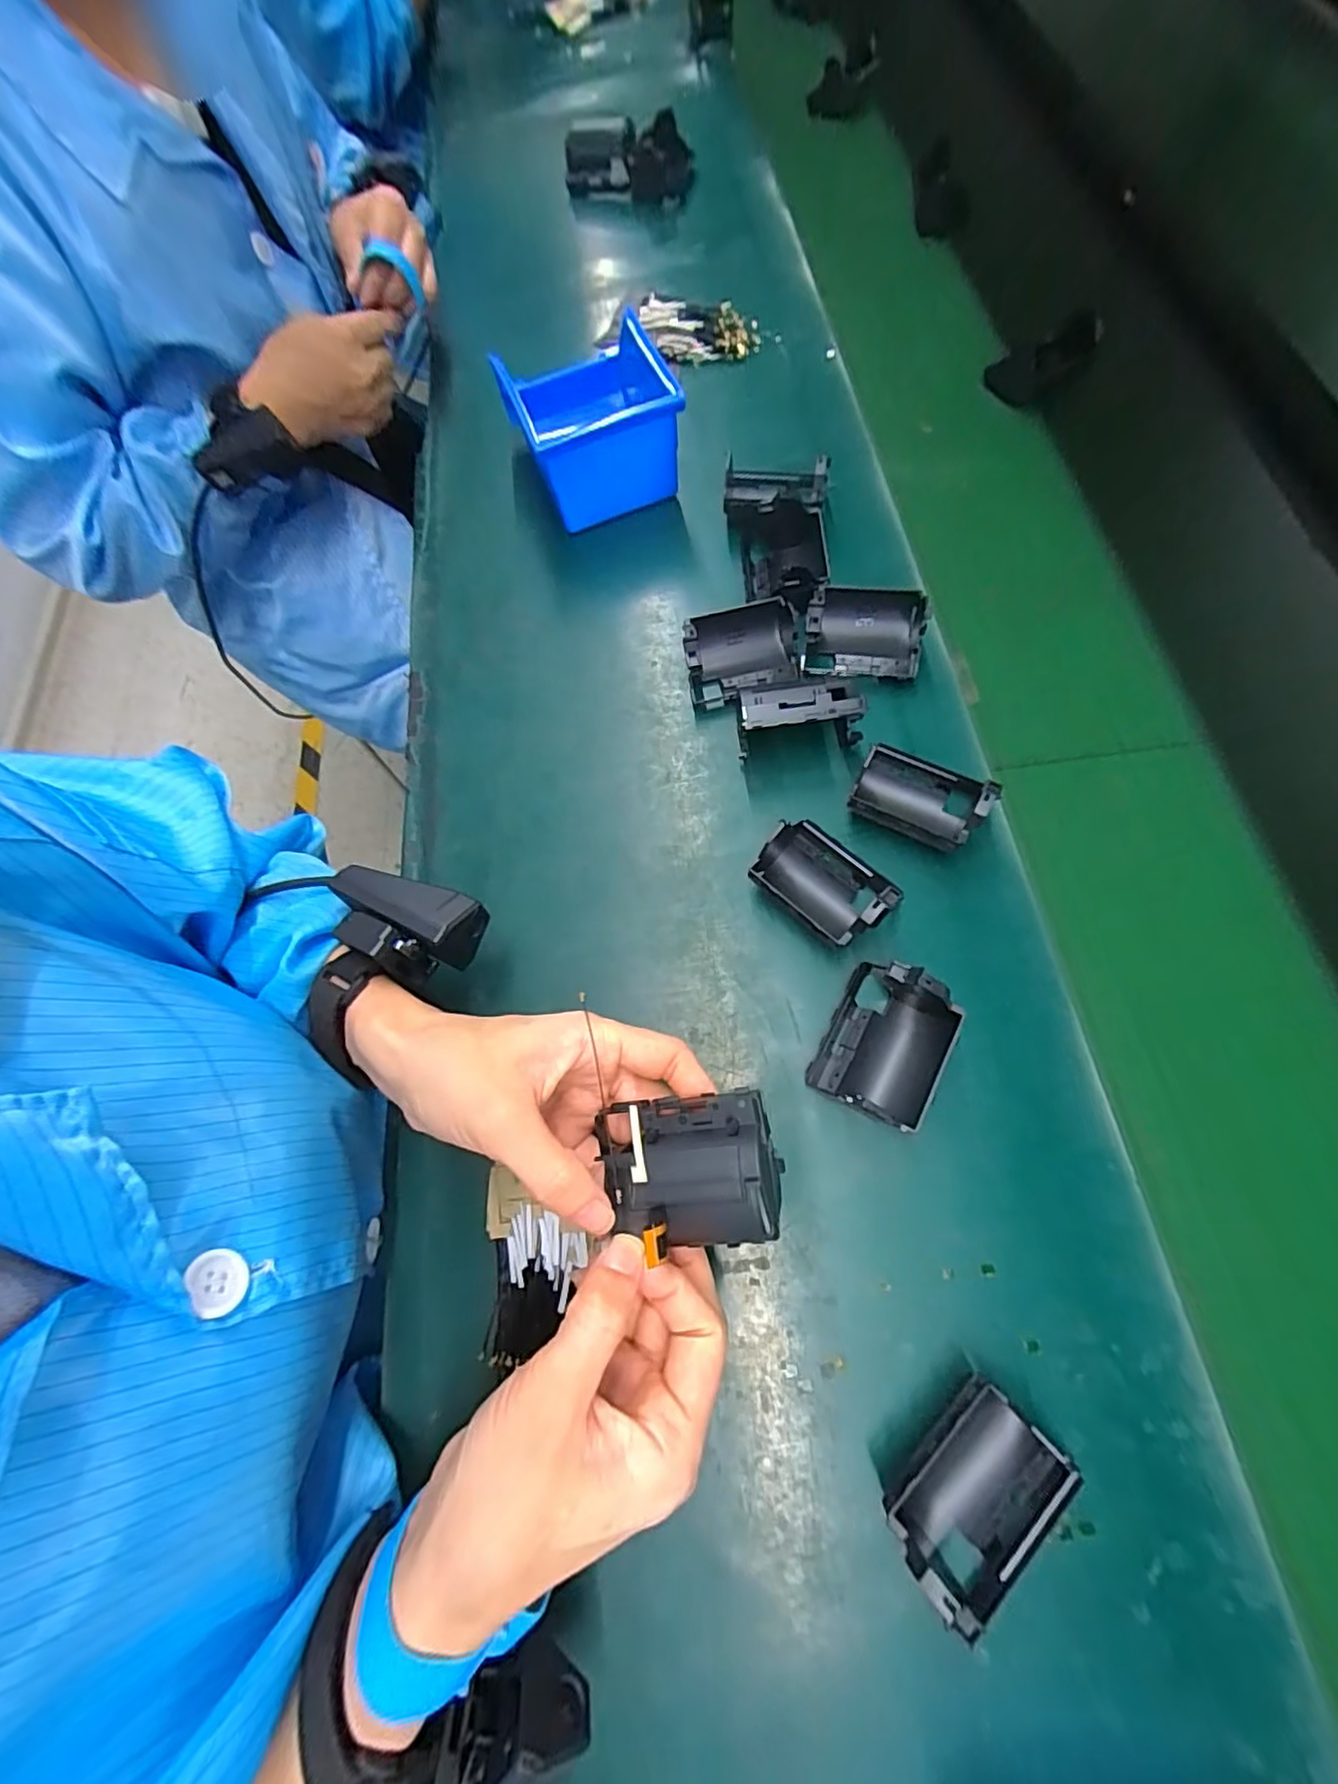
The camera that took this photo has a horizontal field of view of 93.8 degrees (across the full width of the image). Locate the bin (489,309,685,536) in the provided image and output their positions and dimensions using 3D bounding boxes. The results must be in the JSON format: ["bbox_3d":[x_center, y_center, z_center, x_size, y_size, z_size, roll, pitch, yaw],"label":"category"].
[{"bbox_3d":[-0.056,-0.344,0.459,0.103,0.078,0.135,-22,69,-5],"label":"bin"}]

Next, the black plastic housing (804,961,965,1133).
[{"bbox_3d":[0.108,0.075,0.305,0.057,0.038,0.073,26,72,13],"label":"black plastic housing"}]

